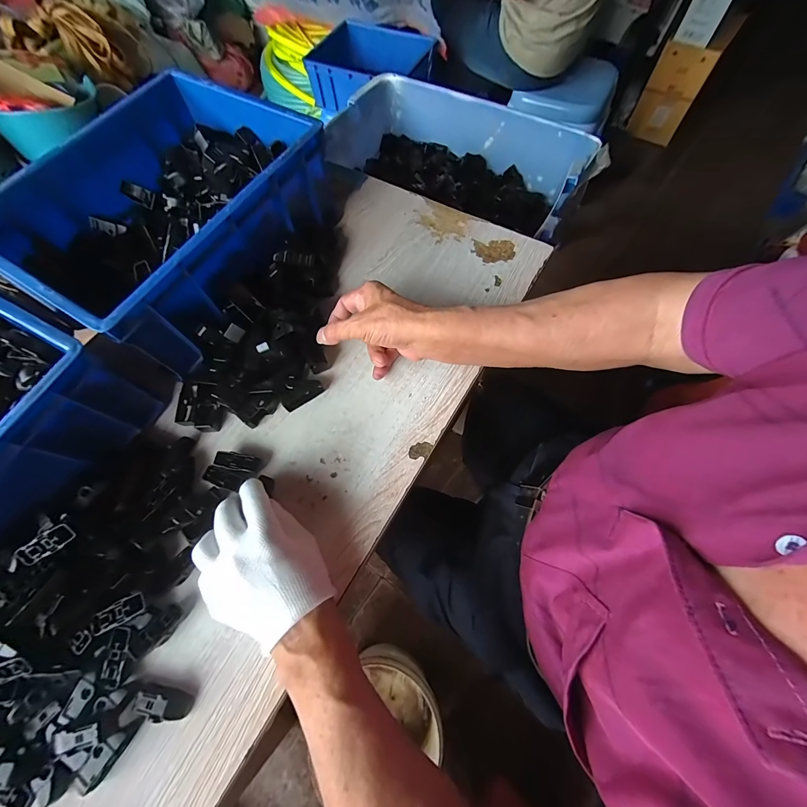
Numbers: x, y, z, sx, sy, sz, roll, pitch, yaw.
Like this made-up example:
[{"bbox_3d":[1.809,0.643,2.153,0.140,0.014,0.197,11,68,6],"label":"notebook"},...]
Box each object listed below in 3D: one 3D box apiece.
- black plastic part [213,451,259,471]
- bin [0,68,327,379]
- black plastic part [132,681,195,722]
[{"bbox_3d":[-0.180,0.064,0.383,0.045,0.020,0.016,6,68,5],"label":"black plastic part"},{"bbox_3d":[-0.284,-0.234,0.438,0.251,0.111,0.330,29,71,13],"label":"bin"},{"bbox_3d":[-0.210,0.259,0.303,0.047,0.019,0.018,15,69,8],"label":"black plastic part"}]

